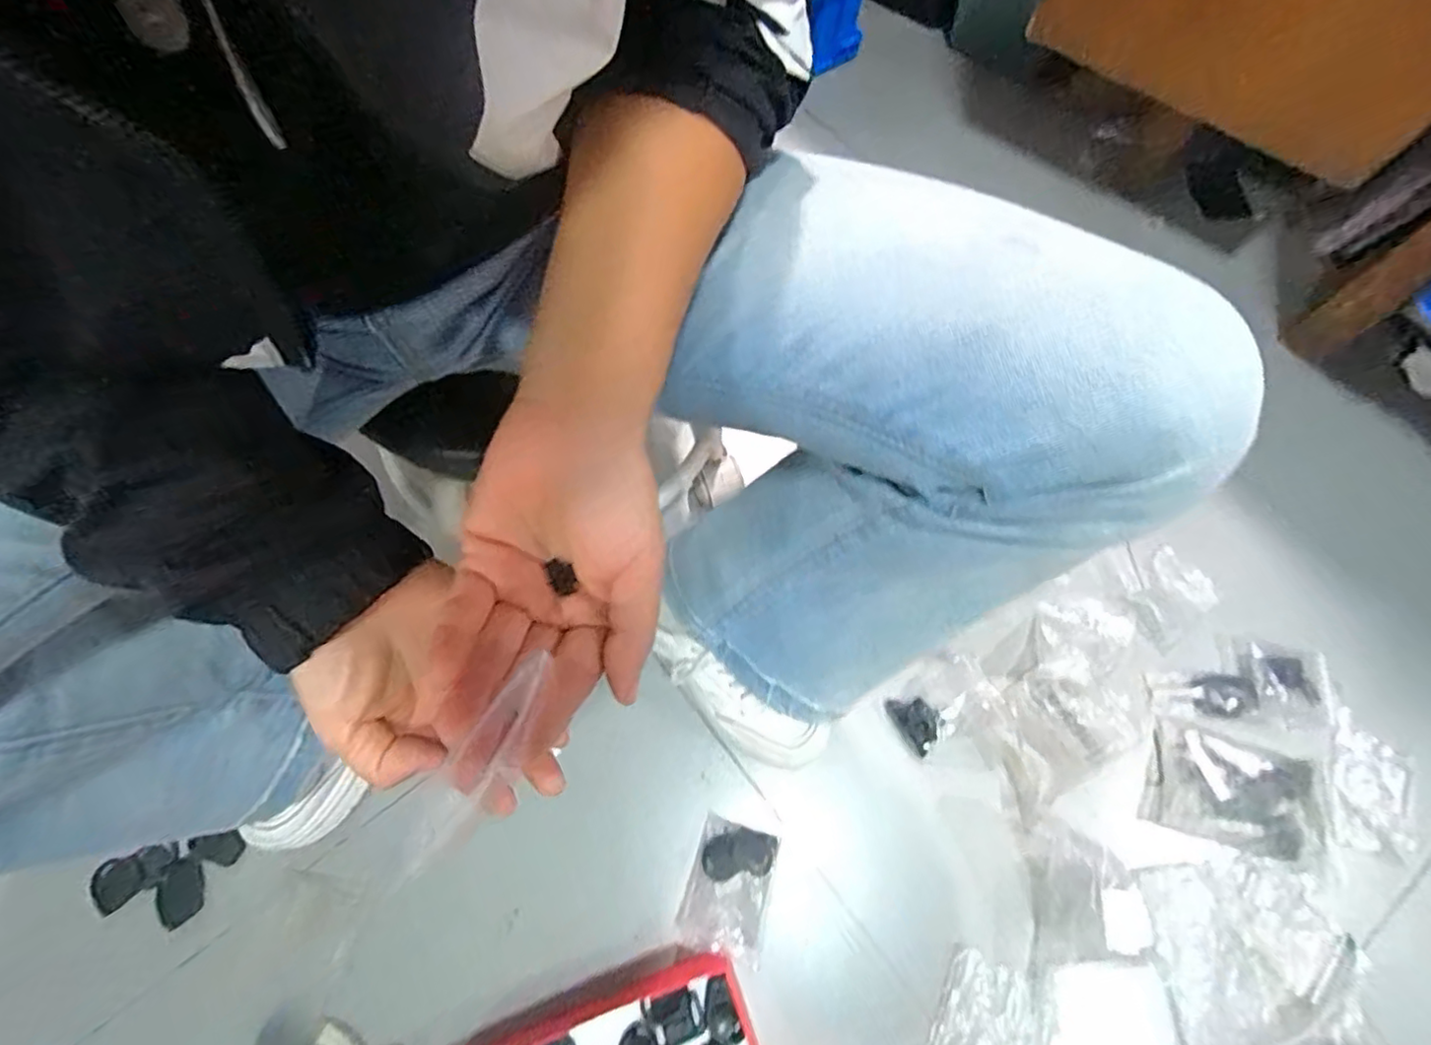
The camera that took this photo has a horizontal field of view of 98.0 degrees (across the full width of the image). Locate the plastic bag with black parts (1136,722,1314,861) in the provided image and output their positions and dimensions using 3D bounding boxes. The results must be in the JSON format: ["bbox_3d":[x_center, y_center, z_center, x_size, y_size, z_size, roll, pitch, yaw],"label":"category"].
[{"bbox_3d":[0.446,0.233,0.536,0.132,0.016,0.087,16,70,6],"label":"plastic bag with black parts"}]

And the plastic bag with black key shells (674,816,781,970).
[{"bbox_3d":[0.011,0.301,0.513,0.066,0.020,0.095,14,70,5],"label":"plastic bag with black key shells"}]

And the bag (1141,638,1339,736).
[{"bbox_3d":[0.484,0.146,0.566,0.165,0.020,0.080,3,70,1],"label":"bag"}]

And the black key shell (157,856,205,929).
[{"bbox_3d":[-0.452,0.312,0.526,0.035,0.005,0.048,-31,73,-11],"label":"black key shell"}]

